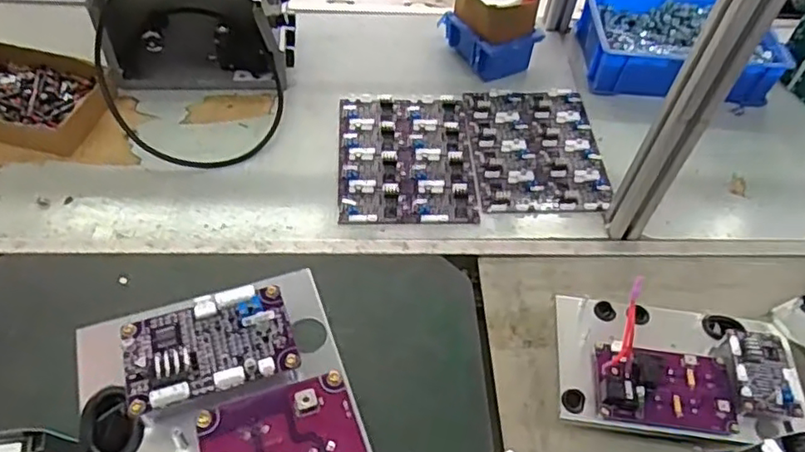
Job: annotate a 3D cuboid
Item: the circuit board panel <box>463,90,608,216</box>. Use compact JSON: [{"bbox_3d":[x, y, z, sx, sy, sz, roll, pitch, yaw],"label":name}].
[{"bbox_3d":[0.193,-0.116,0.915,0.183,0.013,0.235,1,53,-6],"label":"circuit board panel"}]

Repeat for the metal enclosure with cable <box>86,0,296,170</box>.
[{"bbox_3d":[-0.292,-0.248,0.887,0.257,0.141,0.282,-1,53,-7],"label":"metal enclosure with cable"}]

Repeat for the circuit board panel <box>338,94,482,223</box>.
[{"bbox_3d":[0.006,-0.100,0.888,0.183,0.010,0.235,1,53,-6],"label":"circuit board panel"}]

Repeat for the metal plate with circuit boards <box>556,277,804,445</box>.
[{"bbox_3d":[0.292,0.148,0.662,0.249,0.042,0.160,9,53,0],"label":"metal plate with circuit boards"}]

